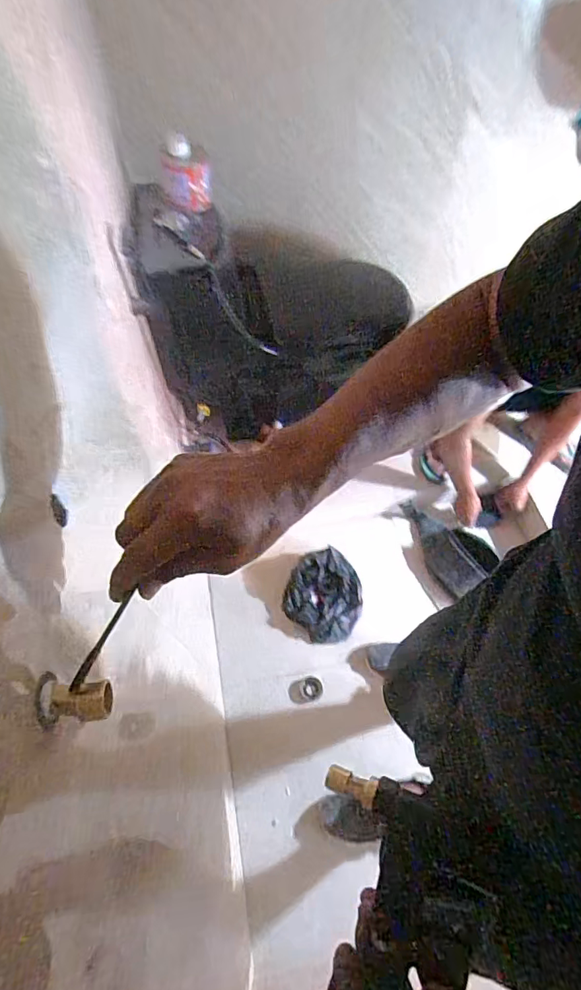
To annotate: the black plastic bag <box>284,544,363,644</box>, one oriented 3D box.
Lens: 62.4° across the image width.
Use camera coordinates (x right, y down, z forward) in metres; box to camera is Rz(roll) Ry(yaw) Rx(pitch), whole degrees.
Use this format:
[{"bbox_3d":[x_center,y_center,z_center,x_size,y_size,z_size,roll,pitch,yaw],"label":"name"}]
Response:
[{"bbox_3d":[0.097,0.286,1.388,0.220,0.064,0.267,16,63,7],"label":"black plastic bag"}]

